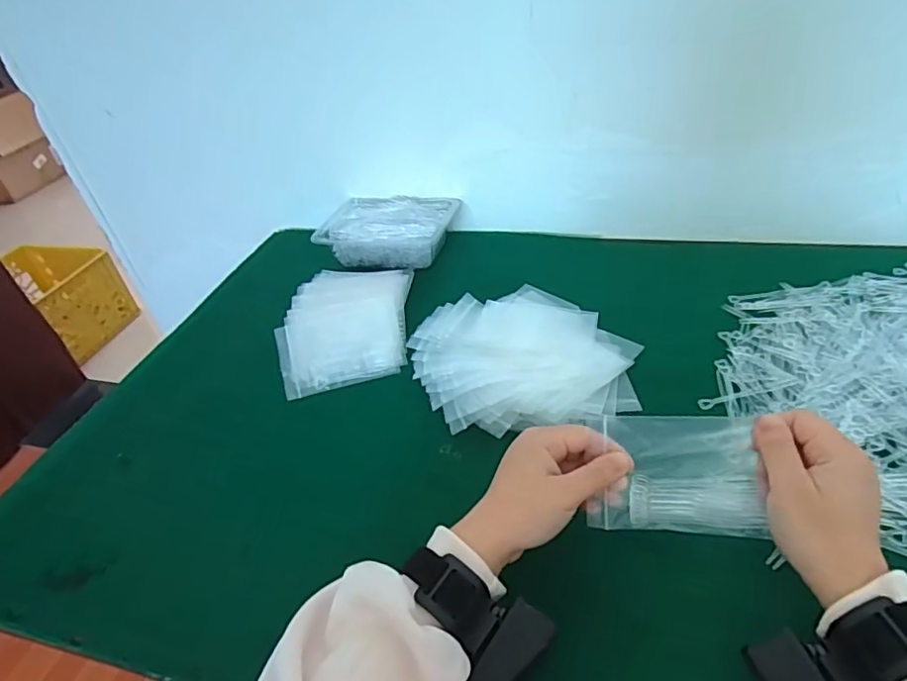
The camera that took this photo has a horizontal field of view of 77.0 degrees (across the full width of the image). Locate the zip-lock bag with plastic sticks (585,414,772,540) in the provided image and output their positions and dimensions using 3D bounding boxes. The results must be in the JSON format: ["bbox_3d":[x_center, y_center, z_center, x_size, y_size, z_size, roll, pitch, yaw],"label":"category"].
[{"bbox_3d":[0.153,0.092,0.397,0.106,0.083,0.020,3,4,15],"label":"zip-lock bag with plastic sticks"}]

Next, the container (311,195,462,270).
[{"bbox_3d":[-0.089,-0.152,0.788,0.179,0.052,0.116,5,41,18],"label":"container"}]

